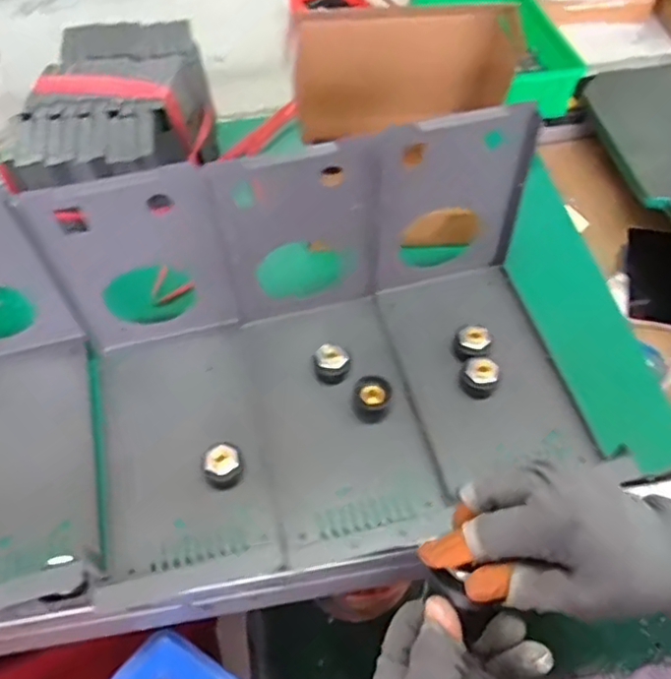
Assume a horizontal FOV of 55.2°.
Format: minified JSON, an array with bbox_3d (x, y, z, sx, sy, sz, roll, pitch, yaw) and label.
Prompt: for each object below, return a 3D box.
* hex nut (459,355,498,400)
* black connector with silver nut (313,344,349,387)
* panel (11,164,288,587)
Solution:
[{"bbox_3d":[0.142,0.035,0.636,0.032,0.028,0.035,-34,61,-19],"label":"hex nut"},{"bbox_3d":[-0.004,0.023,0.650,0.034,0.025,0.034,-1,56,2],"label":"black connector with silver nut"},{"bbox_3d":[-0.154,0.035,0.547,0.152,0.203,0.261,-10,56,-4],"label":"panel"}]

